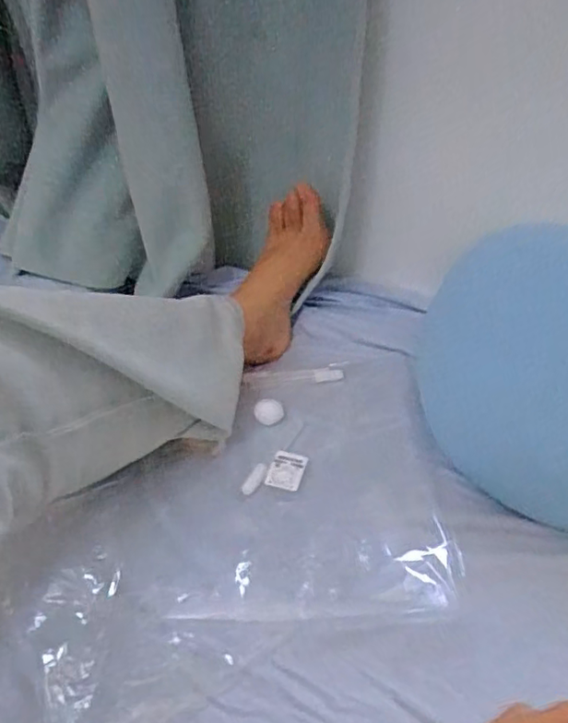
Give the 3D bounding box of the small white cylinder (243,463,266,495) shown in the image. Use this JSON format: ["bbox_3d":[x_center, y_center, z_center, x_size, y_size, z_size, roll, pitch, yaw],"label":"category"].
[{"bbox_3d":[-0.026,0.108,0.524,0.013,0.007,0.033,12,40,24],"label":"small white cylinder"}]

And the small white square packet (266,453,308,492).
[{"bbox_3d":[0.003,0.100,0.524,0.031,0.004,0.038,15,49,8],"label":"small white square packet"}]

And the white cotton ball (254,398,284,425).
[{"bbox_3d":[-0.016,0.052,0.594,0.030,0.011,0.031,-5,36,4],"label":"white cotton ball"}]

